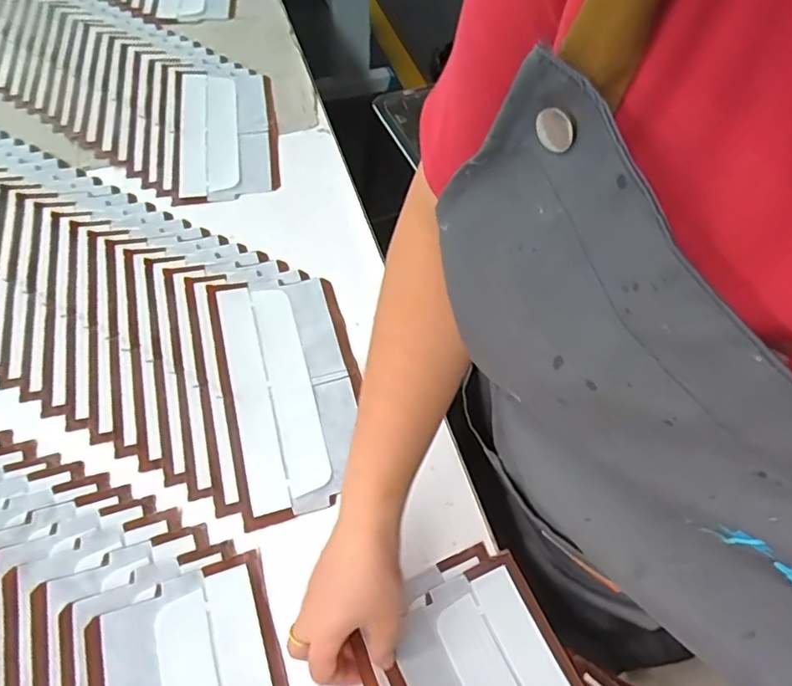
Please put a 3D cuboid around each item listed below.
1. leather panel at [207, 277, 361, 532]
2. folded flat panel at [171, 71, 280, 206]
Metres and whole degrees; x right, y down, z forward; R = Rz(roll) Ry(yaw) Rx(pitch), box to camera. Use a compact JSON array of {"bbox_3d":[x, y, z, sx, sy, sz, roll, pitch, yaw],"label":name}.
[{"bbox_3d":[-0.098,0.038,0.512,0.120,0.009,0.238,-12,60,-12],"label":"leather panel"},{"bbox_3d":[-0.217,-0.273,0.703,0.123,0.017,0.239,-7,58,-7],"label":"folded flat panel"}]

